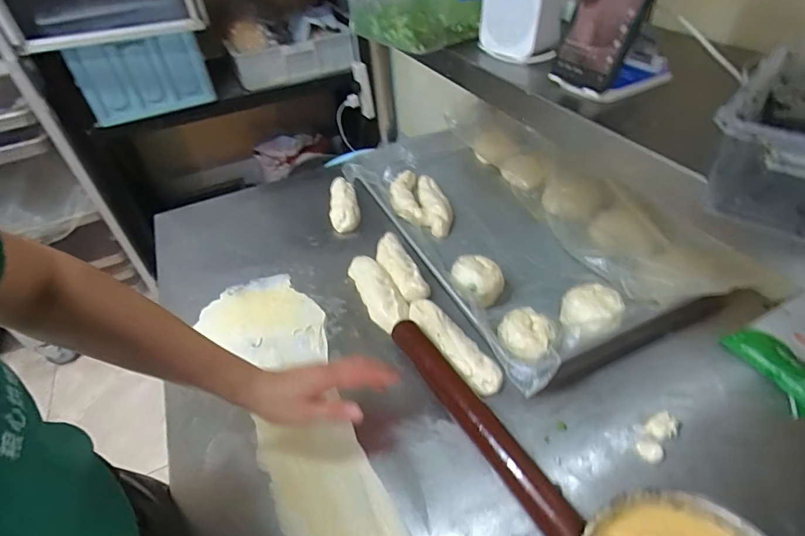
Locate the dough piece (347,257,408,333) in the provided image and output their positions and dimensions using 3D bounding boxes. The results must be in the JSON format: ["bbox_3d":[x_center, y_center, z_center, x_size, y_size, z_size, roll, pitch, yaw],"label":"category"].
[{"bbox_3d":[-0.038,0.034,0.670,0.054,0.025,0.155,-23,46,-17],"label":"dough piece"}]

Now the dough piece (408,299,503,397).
[{"bbox_3d":[0.065,0.099,0.588,0.044,0.024,0.162,-27,47,-20],"label":"dough piece"}]

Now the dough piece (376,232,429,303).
[{"bbox_3d":[-0.005,-0.002,0.701,0.049,0.025,0.150,-20,45,-13],"label":"dough piece"}]

